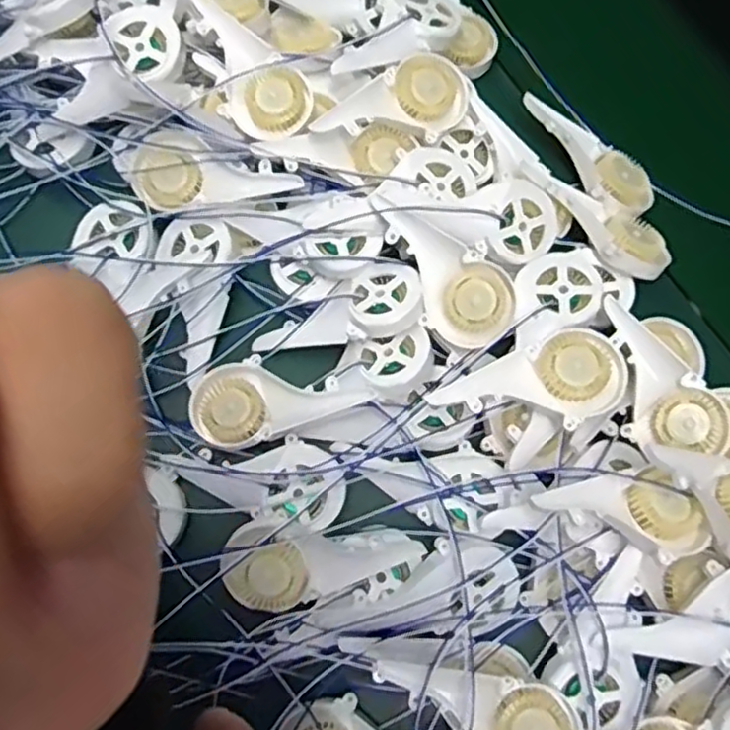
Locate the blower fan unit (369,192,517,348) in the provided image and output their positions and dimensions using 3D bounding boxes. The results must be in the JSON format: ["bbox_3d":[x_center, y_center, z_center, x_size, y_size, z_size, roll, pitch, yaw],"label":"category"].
[{"bbox_3d":[0.040,-0.052,0.353,0.046,0.020,0.090,-42,96,-12],"label":"blower fan unit"}]

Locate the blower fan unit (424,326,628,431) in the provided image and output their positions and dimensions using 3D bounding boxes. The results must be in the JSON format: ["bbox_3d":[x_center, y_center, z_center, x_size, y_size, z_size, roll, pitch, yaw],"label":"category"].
[{"bbox_3d":[0.083,0.015,0.338,0.092,0.021,0.044,-25,76,-9],"label":"blower fan unit"}]

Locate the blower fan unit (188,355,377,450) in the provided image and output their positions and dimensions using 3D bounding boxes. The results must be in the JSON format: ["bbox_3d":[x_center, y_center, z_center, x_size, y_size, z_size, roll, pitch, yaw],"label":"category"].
[{"bbox_3d":[-0.046,0.013,0.353,0.088,0.017,0.043,-16,75,-6],"label":"blower fan unit"}]

